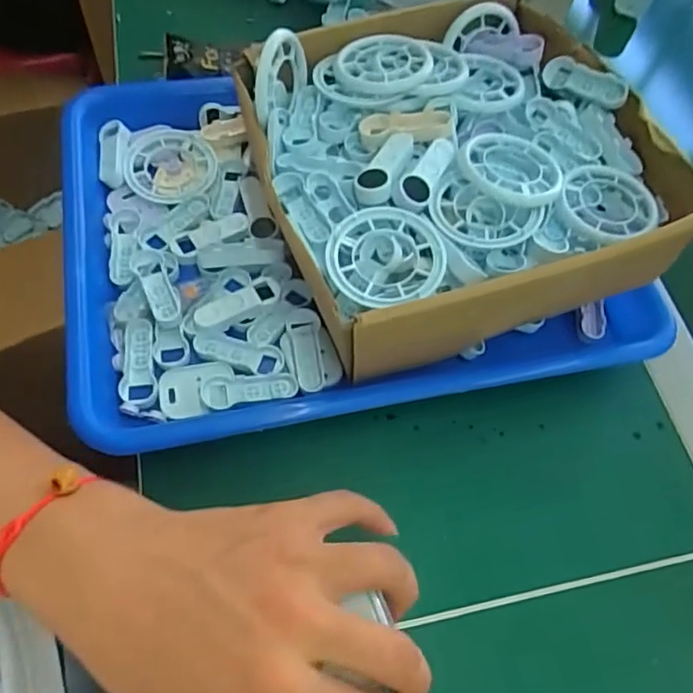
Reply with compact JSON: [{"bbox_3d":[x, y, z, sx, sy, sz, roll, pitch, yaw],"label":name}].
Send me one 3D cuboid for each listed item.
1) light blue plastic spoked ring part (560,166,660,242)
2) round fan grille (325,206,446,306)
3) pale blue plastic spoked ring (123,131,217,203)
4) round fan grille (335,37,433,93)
[{"bbox_3d":[0.139,-0.075,0.314,0.050,0.008,0.049,3,61,-6],"label":"light blue plastic spoked ring part"},{"bbox_3d":[0.019,-0.043,0.287,0.057,0.013,0.052,3,61,-6],"label":"round fan grille"},{"bbox_3d":[-0.113,-0.117,0.379,0.057,0.007,0.055,3,61,-6],"label":"pale blue plastic spoked ring"},{"bbox_3d":[0.023,-0.161,0.338,0.052,0.012,0.052,-15,64,-15],"label":"round fan grille"}]

